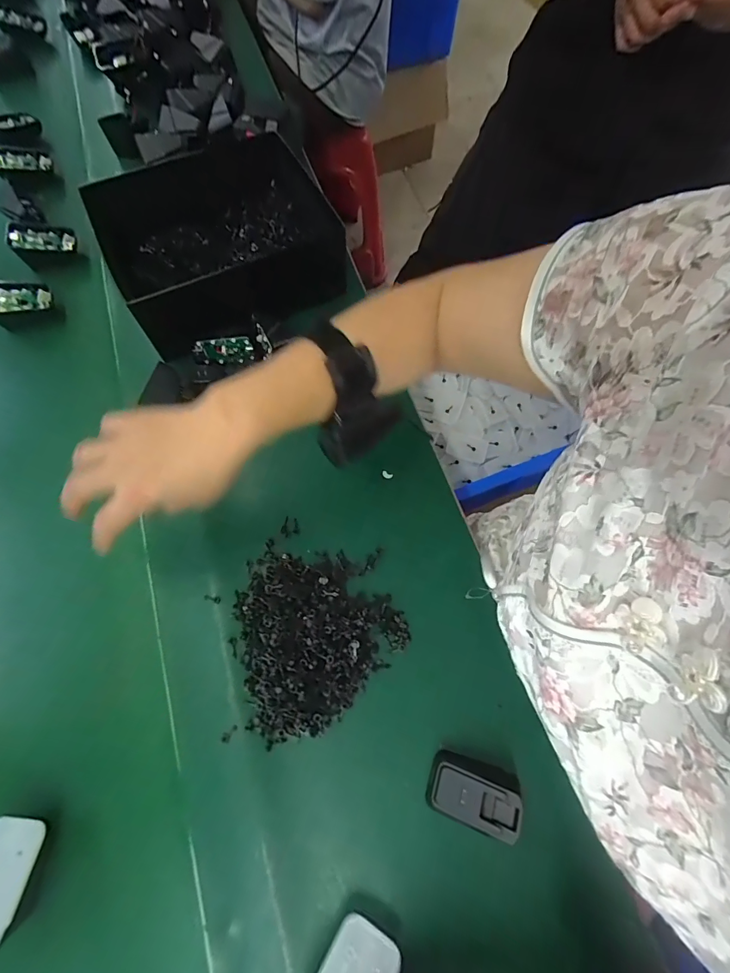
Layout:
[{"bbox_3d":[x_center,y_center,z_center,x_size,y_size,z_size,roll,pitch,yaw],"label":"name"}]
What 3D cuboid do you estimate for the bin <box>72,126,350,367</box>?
[{"bbox_3d":[-0.170,-0.287,0.472,0.236,0.089,0.233,-27,70,-11],"label":"bin"}]

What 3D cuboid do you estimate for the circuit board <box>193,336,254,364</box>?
[{"bbox_3d":[-0.153,-0.147,0.449,0.062,0.032,0.009,-5,68,-2],"label":"circuit board"}]

